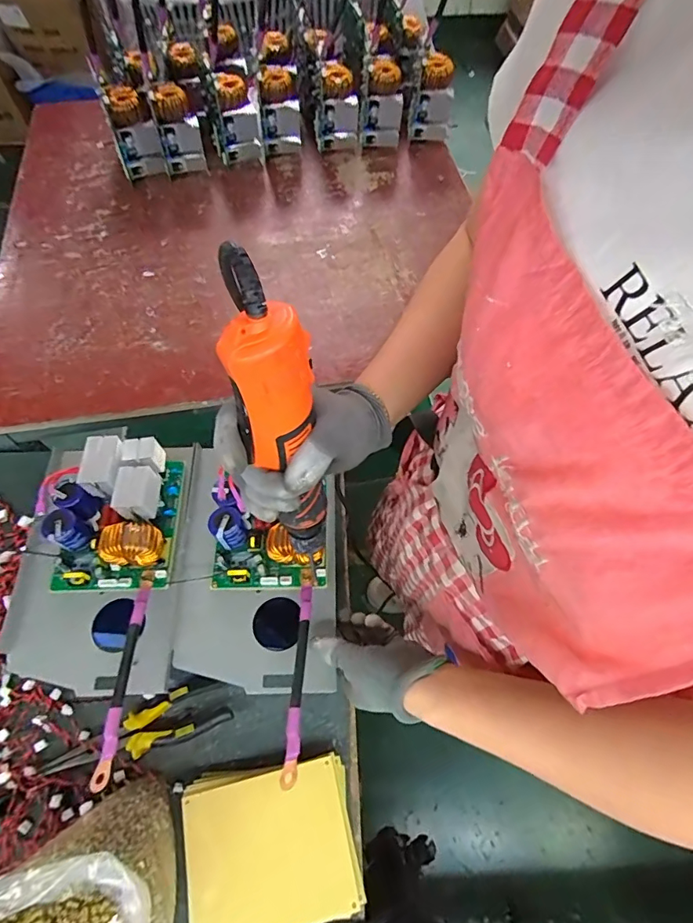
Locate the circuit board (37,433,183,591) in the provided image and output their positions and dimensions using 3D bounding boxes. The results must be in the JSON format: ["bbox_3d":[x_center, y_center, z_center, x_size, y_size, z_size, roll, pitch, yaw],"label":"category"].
[{"bbox_3d":[-0.253,0.054,0.502,0.125,0.070,0.151,-3,63,-2],"label":"circuit board"}]

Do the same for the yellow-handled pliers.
[{"bbox_3d":[-0.223,0.294,0.508,0.190,0.023,0.050,-21,65,-11],"label":"yellow-handled pliers"}]

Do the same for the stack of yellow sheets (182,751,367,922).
[{"bbox_3d":[-0.074,0.373,0.459,0.160,0.025,0.133,-10,63,-5],"label":"stack of yellow sheets"}]

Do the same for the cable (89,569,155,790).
[{"bbox_3d":[-0.208,0.192,0.444,0.014,0.014,0.192,-1,52,-3],"label":"cable"}]

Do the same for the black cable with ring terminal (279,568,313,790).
[{"bbox_3d":[-0.045,0.193,0.448,0.013,0.041,0.186,2,63,1],"label":"black cable with ring terminal"}]

